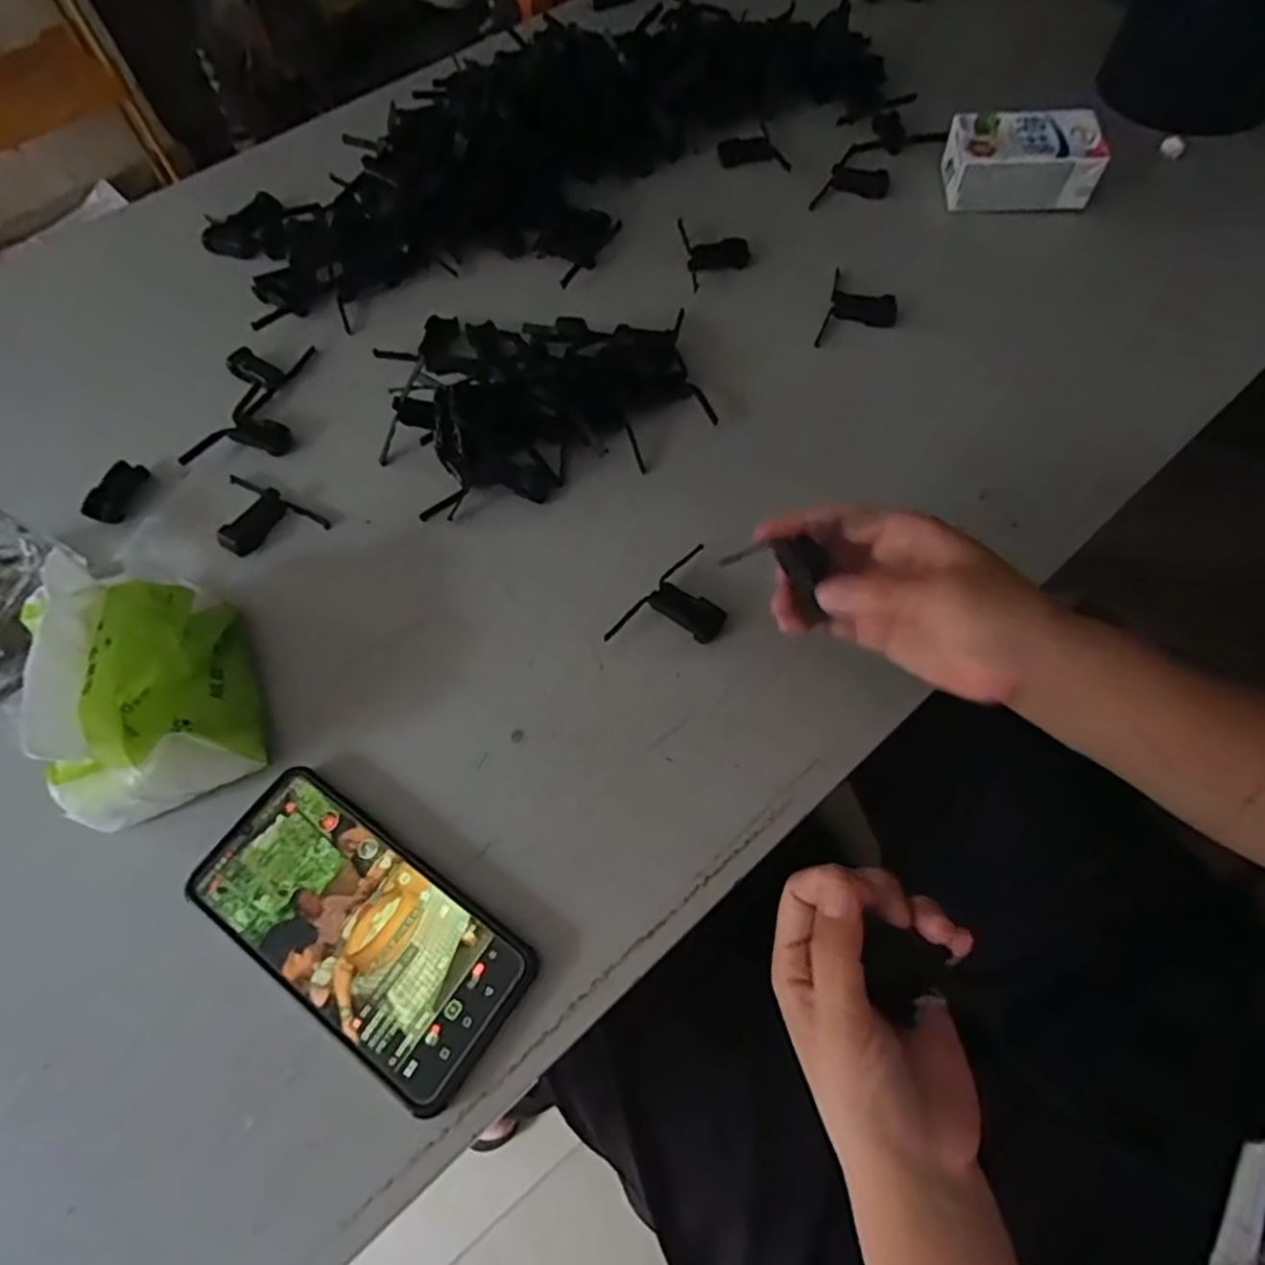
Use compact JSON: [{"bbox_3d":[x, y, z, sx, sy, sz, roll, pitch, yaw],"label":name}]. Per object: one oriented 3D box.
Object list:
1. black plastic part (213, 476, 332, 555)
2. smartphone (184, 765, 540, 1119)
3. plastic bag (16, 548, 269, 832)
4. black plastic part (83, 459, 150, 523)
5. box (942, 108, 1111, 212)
[{"bbox_3d":[-0.246,-0.074,0.464,0.079,0.011,0.050,29,68,16],"label":"black plastic part"},{"bbox_3d":[-0.133,0.143,0.348,0.167,0.014,0.080,31,68,17],"label":"smartphone"},{"bbox_3d":[-0.248,0.025,0.368,0.072,0.091,0.132,-18,64,-7],"label":"plastic bag"},{"bbox_3d":[-0.348,-0.095,0.481,0.022,0.016,0.046,11,64,8],"label":"black plastic part"},{"bbox_3d":[0.306,-0.370,0.559,0.106,0.045,0.066,3,63,4],"label":"box"}]

